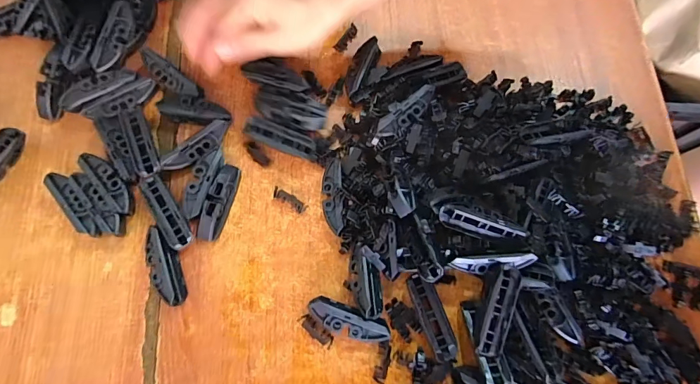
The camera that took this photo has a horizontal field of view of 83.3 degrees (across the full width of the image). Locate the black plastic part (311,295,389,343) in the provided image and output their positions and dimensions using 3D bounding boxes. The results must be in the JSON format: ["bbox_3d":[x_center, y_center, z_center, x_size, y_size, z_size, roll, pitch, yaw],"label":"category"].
[{"bbox_3d":[-0.001,0.110,0.335,0.070,0.021,0.023,19,74,4],"label":"black plastic part"}]

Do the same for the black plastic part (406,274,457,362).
[{"bbox_3d":[0.070,0.107,0.339,0.020,0.013,0.074,-20,76,-7],"label":"black plastic part"}]

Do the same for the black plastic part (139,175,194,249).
[{"bbox_3d":[-0.167,0.017,0.357,0.022,0.012,0.074,-31,77,-10],"label":"black plastic part"}]

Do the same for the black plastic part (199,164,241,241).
[{"bbox_3d":[-0.119,0.009,0.361,0.020,0.018,0.072,17,74,3],"label":"black plastic part"}]

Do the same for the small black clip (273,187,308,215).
[{"bbox_3d":[-0.057,0.008,0.372,0.035,0.006,0.011,28,75,6],"label":"small black clip"}]

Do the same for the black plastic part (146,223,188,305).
[{"bbox_3d":[-0.163,0.065,0.344,0.022,0.019,0.069,-18,75,-7],"label":"black plastic part"}]

